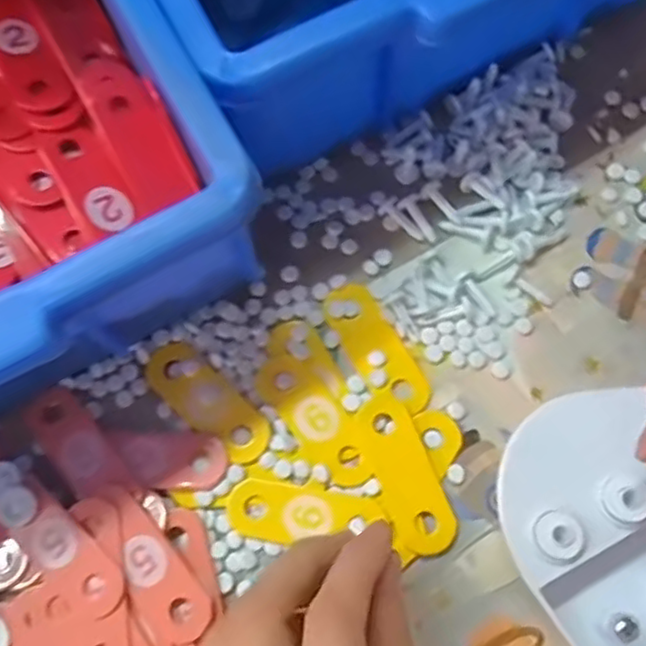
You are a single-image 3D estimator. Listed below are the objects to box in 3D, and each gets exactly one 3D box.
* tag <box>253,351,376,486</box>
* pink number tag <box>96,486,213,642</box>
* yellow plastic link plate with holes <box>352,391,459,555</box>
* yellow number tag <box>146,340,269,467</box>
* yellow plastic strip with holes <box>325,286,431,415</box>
[{"bbox_3d":[-0.003,0.039,0.278,0.023,0.004,0.063,-37,75,-11],"label":"tag"},{"bbox_3d":[-0.068,0.092,0.259,0.021,0.004,0.066,-41,75,-7],"label":"pink number tag"},{"bbox_3d":[0.034,0.060,0.270,0.023,0.005,0.064,-22,78,-5],"label":"yellow plastic link plate with holes"},{"bbox_3d":[-0.049,0.033,0.281,0.064,0.004,0.024,42,80,16],"label":"yellow number tag"},{"bbox_3d":[0.023,0.011,0.287,0.023,0.004,0.063,-30,75,-8],"label":"yellow plastic strip with holes"}]

